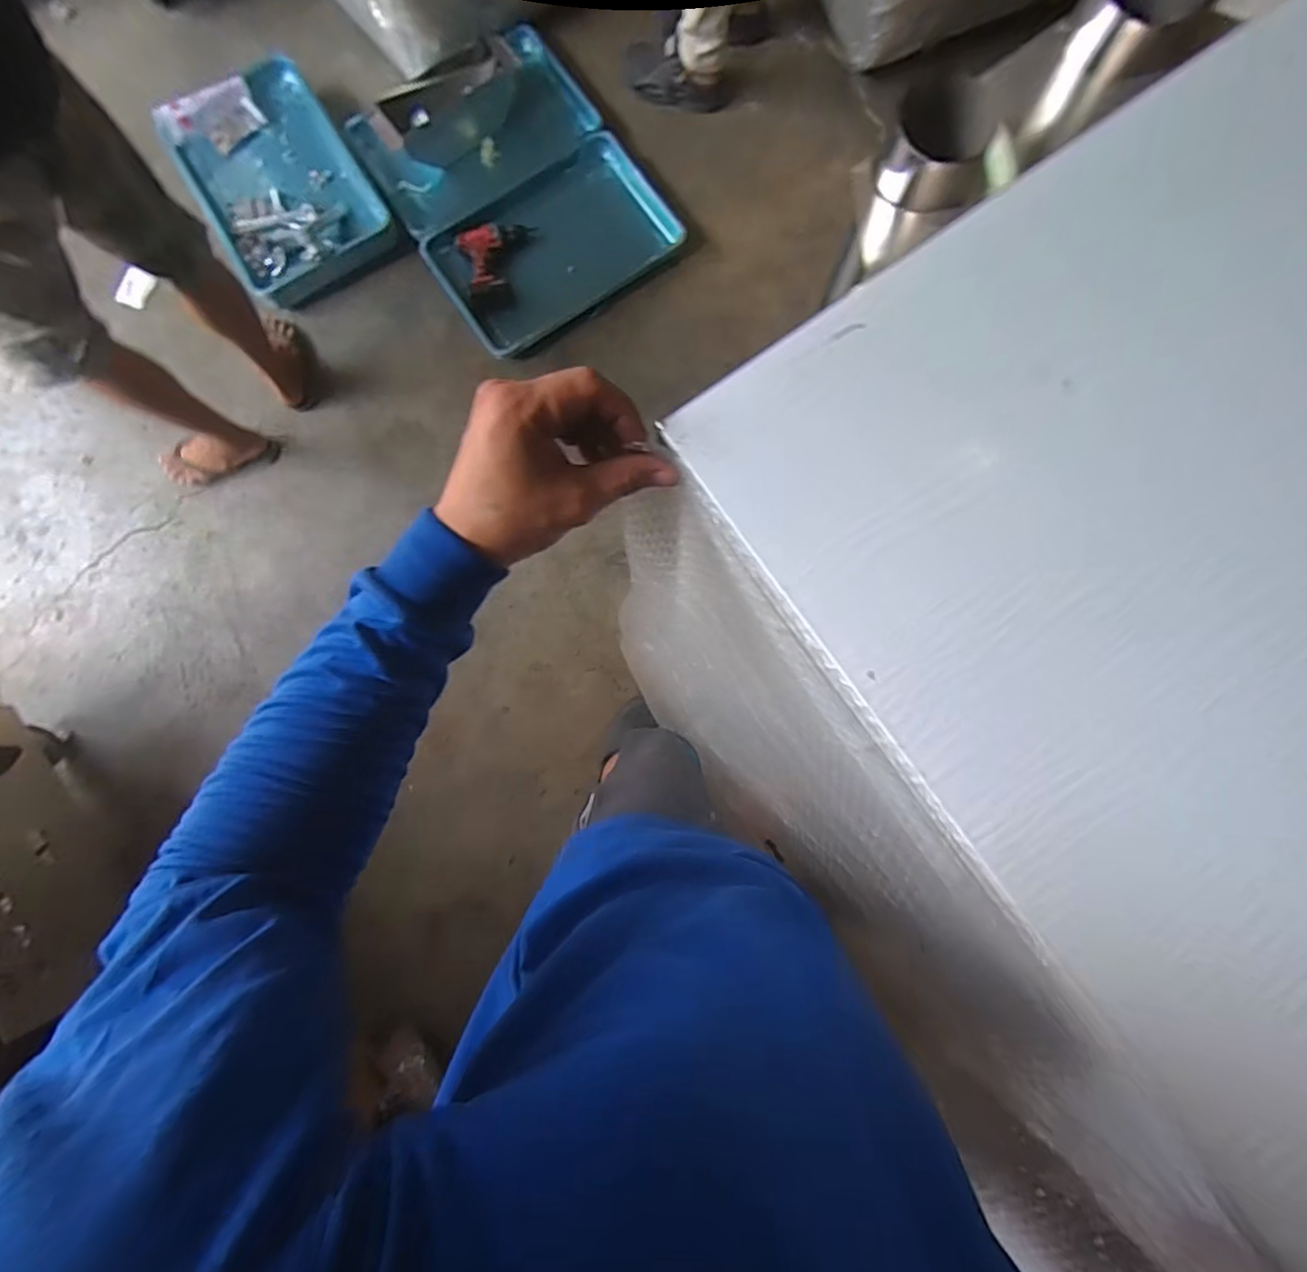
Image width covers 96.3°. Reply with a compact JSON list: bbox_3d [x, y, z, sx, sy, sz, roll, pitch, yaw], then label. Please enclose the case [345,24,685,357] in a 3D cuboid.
[{"bbox_3d":[-0.342,-1.139,1.484,0.606,0.084,0.709,-36,86,-4],"label":"case"}]

